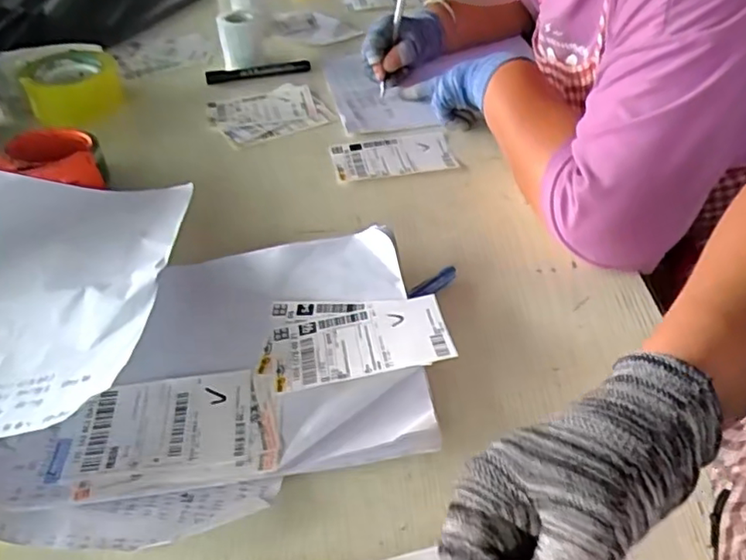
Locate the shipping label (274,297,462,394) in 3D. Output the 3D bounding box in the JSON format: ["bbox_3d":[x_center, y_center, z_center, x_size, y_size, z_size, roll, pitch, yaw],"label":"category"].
[{"bbox_3d":[-0.010,0.047,0.460,0.131,0.004,0.076,-13,38,-2],"label":"shipping label"}]

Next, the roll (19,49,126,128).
[{"bbox_3d":[-0.350,-0.225,0.720,0.107,0.055,0.106,-1,46,1],"label":"roll"}]

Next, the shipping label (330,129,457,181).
[{"bbox_3d":[0.022,-0.139,0.678,0.131,0.008,0.078,-10,46,-8],"label":"shipping label"}]

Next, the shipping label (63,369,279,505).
[{"bbox_3d":[-0.135,0.102,0.417,0.135,0.006,0.088,-7,46,-6],"label":"shipping label"}]

